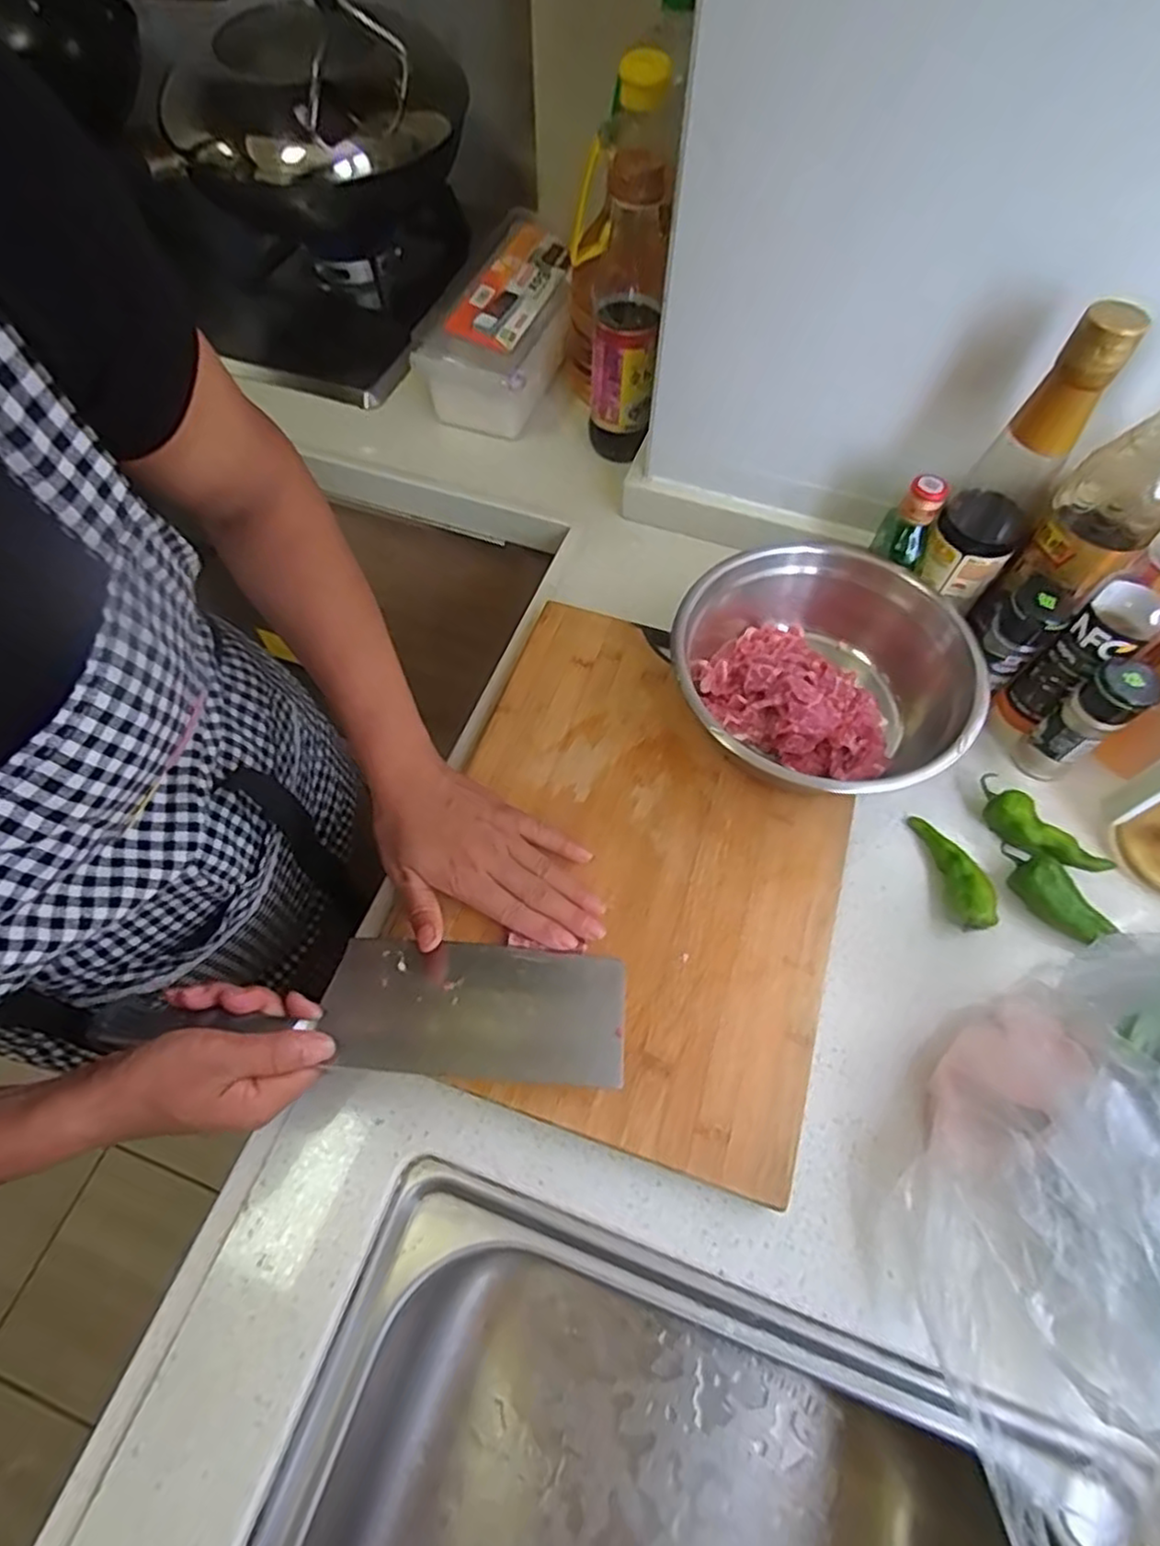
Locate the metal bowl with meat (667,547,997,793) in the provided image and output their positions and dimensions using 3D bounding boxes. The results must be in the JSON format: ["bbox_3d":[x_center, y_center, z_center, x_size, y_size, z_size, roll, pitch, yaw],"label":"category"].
[{"bbox_3d":[0.177,-0.068,0.515,0.199,0.076,0.211,0,60,-1],"label":"metal bowl with meat"}]

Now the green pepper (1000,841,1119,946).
[{"bbox_3d":[0.323,0.084,0.477,0.032,0.029,0.078,-32,65,-17],"label":"green pepper"}]

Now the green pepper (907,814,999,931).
[{"bbox_3d":[0.265,0.067,0.488,0.024,0.021,0.089,-7,61,-5],"label":"green pepper"}]

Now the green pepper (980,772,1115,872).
[{"bbox_3d":[0.326,0.041,0.498,0.027,0.025,0.094,-33,66,-18],"label":"green pepper"}]

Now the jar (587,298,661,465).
[{"bbox_3d":[0.041,-0.376,0.674,0.058,0.134,0.059,6,60,2],"label":"jar"}]

